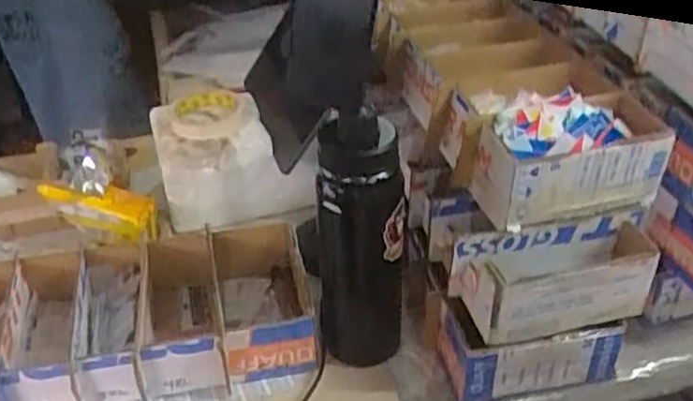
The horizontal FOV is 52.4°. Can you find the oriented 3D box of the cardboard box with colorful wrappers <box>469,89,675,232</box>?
[{"bbox_3d":[0.201,-0.038,0.633,0.165,0.083,0.084,-11,37,-14],"label":"cardboard box with colorful wrappers"}]

